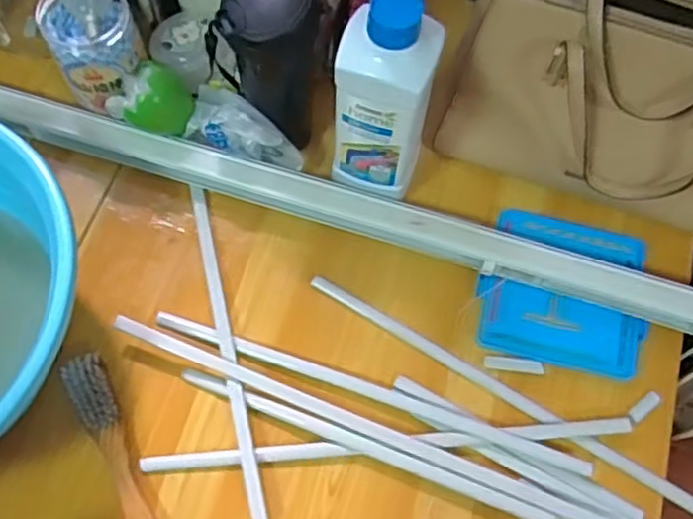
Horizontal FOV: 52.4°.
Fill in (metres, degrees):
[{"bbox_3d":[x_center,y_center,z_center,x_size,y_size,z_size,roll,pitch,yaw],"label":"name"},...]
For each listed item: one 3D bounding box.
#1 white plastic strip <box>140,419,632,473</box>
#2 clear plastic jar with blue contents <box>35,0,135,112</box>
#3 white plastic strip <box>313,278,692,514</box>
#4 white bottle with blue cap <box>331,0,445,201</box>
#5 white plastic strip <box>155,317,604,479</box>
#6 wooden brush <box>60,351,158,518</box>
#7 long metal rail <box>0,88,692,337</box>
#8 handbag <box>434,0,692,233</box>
[{"bbox_3d":[0.038,0.165,0.626,0.431,0.013,0.015,-4,67,-3],"label":"white plastic strip"},{"bbox_3d":[-0.249,-0.216,0.695,0.080,0.098,0.087,-21,69,-10],"label":"clear plastic jar with blue contents"},{"bbox_3d":[0.148,0.124,0.653,0.412,0.016,0.015,31,69,11],"label":"white plastic strip"},{"bbox_3d":[0.033,-0.134,0.638,0.087,0.229,0.071,8,67,2],"label":"white bottle with blue cap"},{"bbox_3d":[0.019,0.118,0.645,0.408,0.013,0.019,19,68,6],"label":"white plastic strip"},{"bbox_3d":[-0.198,0.172,0.616,0.034,0.021,0.197,-27,70,-13],"label":"wooden brush"},{"bbox_3d":[-0.295,-0.140,0.726,1.356,0.045,0.041,17,67,5],"label":"long metal rail"},{"bbox_3d":[0.250,-0.146,0.661,0.299,0.195,0.117,23,68,8],"label":"handbag"}]

